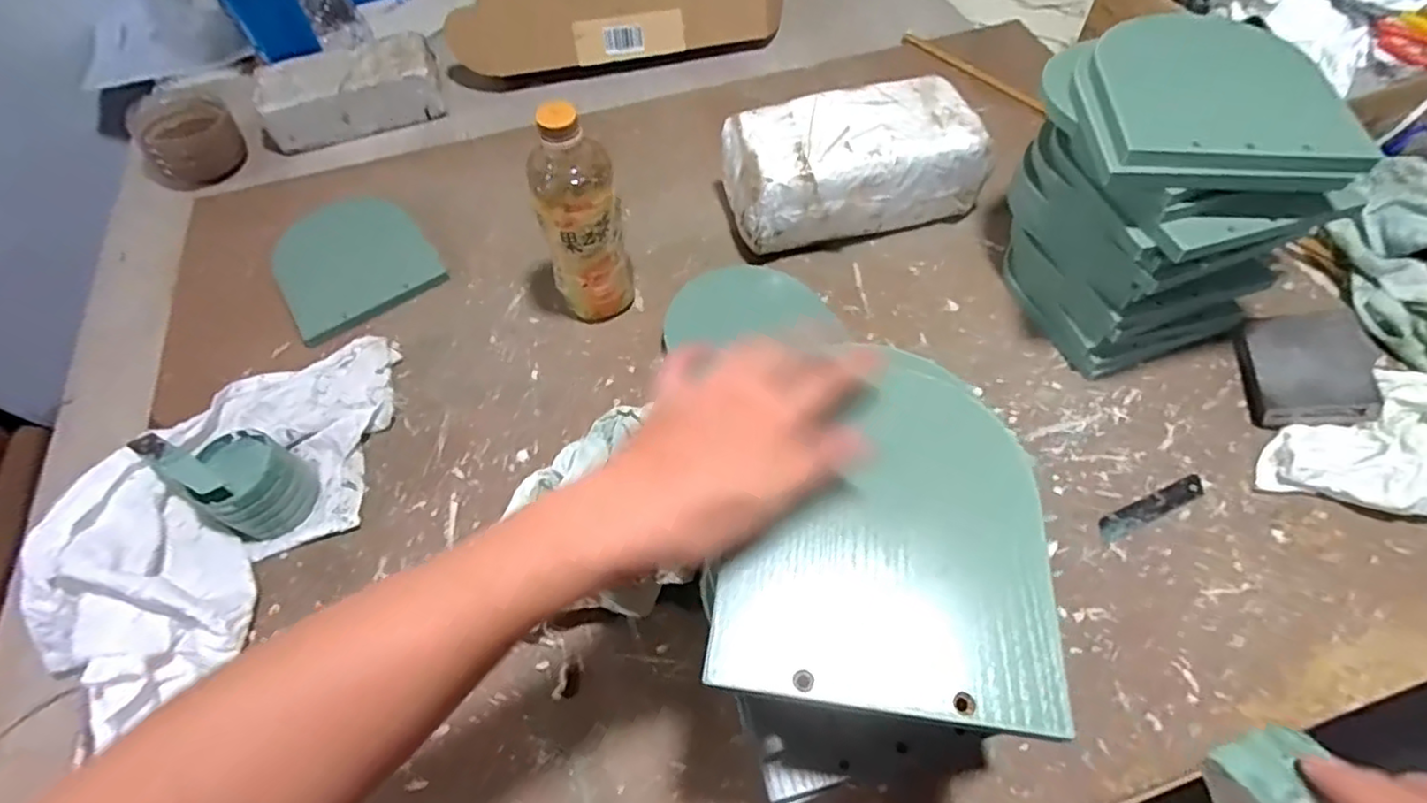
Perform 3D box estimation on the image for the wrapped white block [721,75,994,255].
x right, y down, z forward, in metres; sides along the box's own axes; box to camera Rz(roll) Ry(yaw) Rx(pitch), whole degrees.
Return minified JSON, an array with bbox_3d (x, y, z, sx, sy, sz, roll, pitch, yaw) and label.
[{"bbox_3d":[0.138,-0.233,0.655,0.247,0.111,0.117,-14,58,-6],"label":"wrapped white block"}]

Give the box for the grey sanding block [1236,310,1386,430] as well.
[{"bbox_3d":[0.487,-0.030,0.534,0.076,0.029,0.112,-5,46,34],"label":"grey sanding block"}]

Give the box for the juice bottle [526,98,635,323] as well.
[{"bbox_3d":[-0.115,-0.152,0.558,0.069,0.205,0.063,18,60,14],"label":"juice bottle"}]

